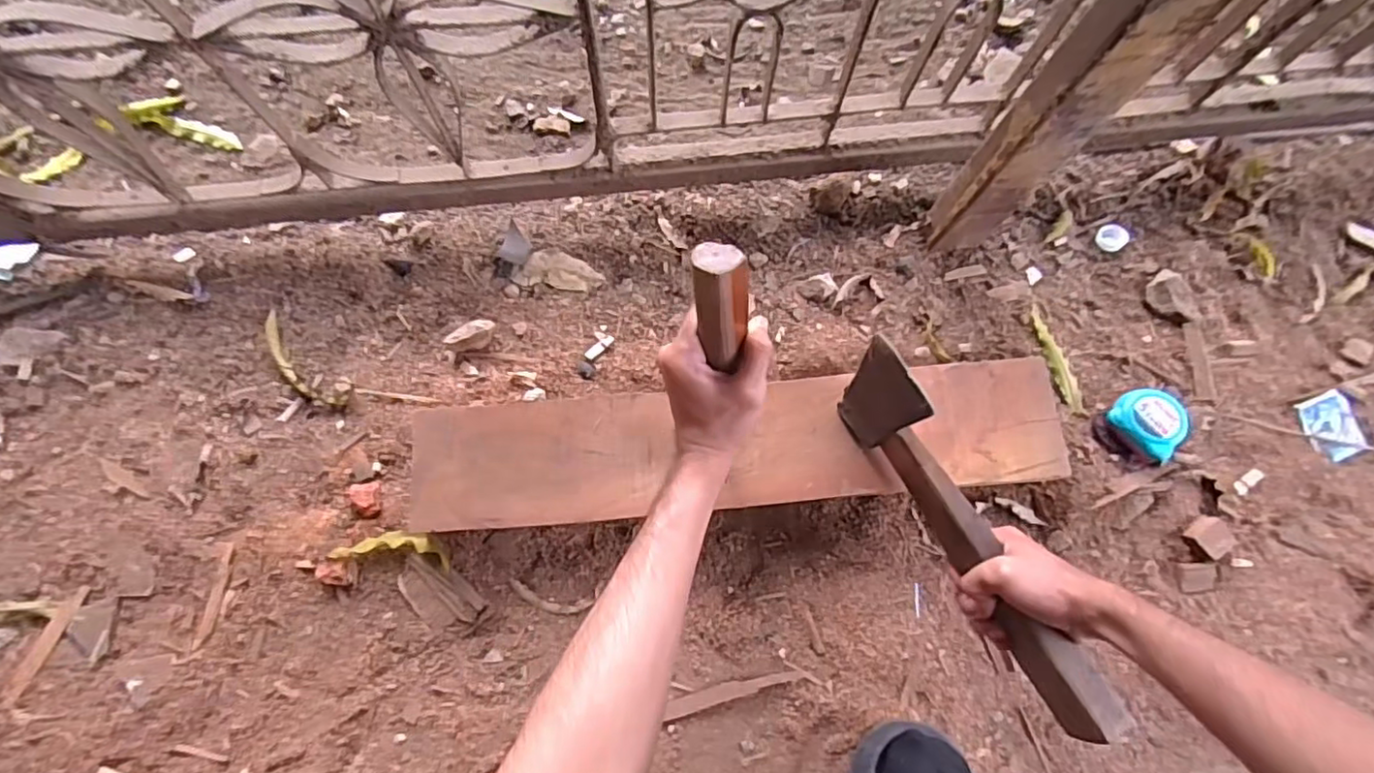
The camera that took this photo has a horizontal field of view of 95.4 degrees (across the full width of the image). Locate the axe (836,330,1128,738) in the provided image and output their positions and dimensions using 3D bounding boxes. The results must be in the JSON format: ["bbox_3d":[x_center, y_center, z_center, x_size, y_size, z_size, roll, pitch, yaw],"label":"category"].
[{"bbox_3d":[0.229,0.121,0.508,0.036,0.097,0.330,-28,77,-9],"label":"axe"}]

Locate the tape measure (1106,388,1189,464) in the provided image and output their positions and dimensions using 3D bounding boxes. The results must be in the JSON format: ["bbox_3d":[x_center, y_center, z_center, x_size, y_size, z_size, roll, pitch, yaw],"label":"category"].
[{"bbox_3d":[0.474,0.037,0.641,0.058,0.033,0.066,-40,78,-12],"label":"tape measure"}]

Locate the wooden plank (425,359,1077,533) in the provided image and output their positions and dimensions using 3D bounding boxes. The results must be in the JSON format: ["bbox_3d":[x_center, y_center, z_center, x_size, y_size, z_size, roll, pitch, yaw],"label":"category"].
[{"bbox_3d":[0.052,0.054,0.584,0.597,0.020,0.114,-5,73,-3],"label":"wooden plank"}]

